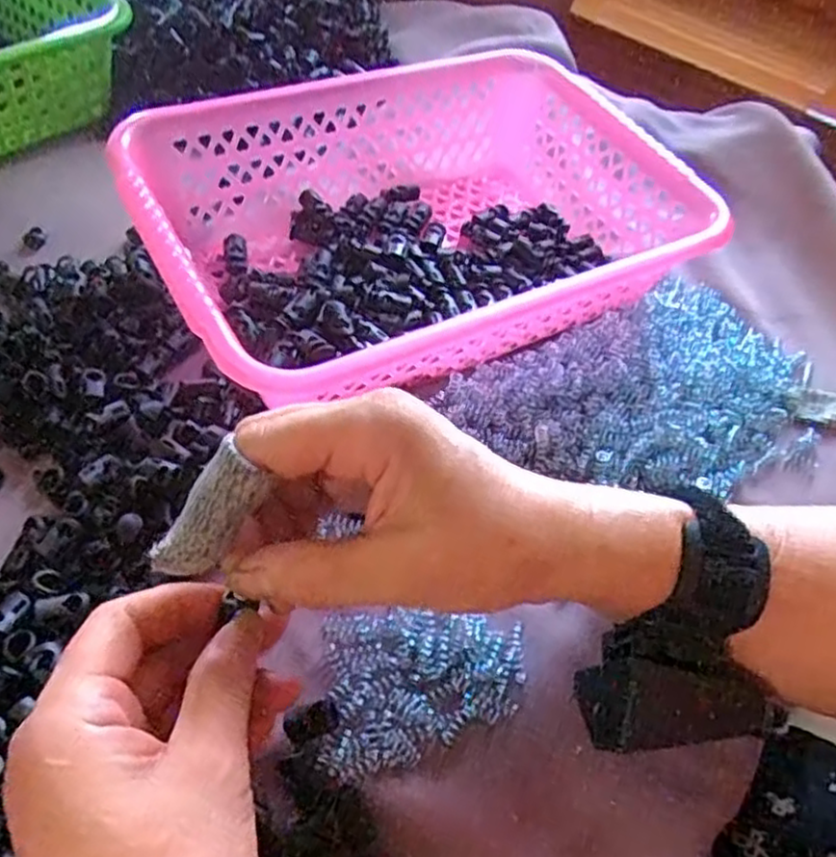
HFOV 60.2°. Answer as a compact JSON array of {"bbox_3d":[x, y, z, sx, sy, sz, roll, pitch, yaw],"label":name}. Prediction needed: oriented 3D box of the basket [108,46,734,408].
[{"bbox_3d":[0.005,-0.124,0.424,0.311,0.070,0.213,-23,55,-22],"label":"basket"}]

